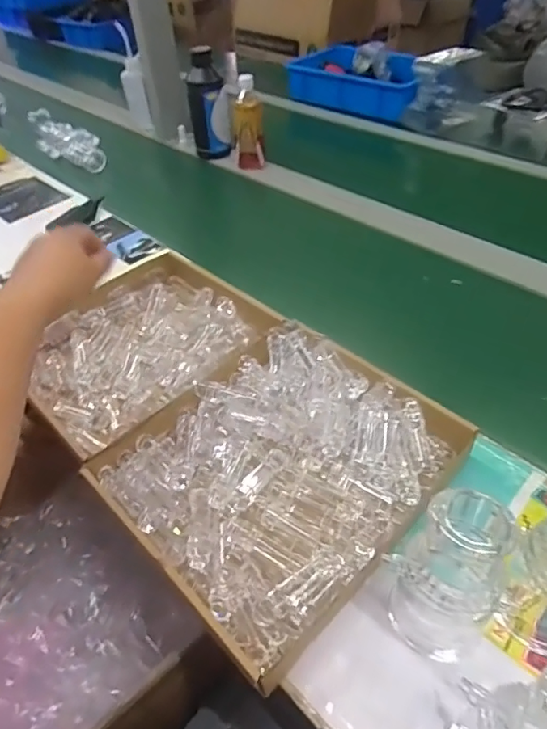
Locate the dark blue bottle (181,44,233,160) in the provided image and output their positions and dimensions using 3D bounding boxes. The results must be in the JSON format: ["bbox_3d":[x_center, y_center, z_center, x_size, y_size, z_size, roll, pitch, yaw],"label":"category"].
[{"bbox_3d":[-0.144,-0.573,1.102,0.084,0.205,0.073,-12,45,-6],"label":"dark blue bottle"}]

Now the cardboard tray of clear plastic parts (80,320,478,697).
[{"bbox_3d":[0.006,0.106,0.524,0.314,0.068,0.275,-36,52,-27],"label":"cardboard tray of clear plastic parts"}]

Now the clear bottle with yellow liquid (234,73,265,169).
[{"bbox_3d":[-0.056,-0.526,1.078,0.067,0.167,0.063,-6,44,0],"label":"clear bottle with yellow liquid"}]

